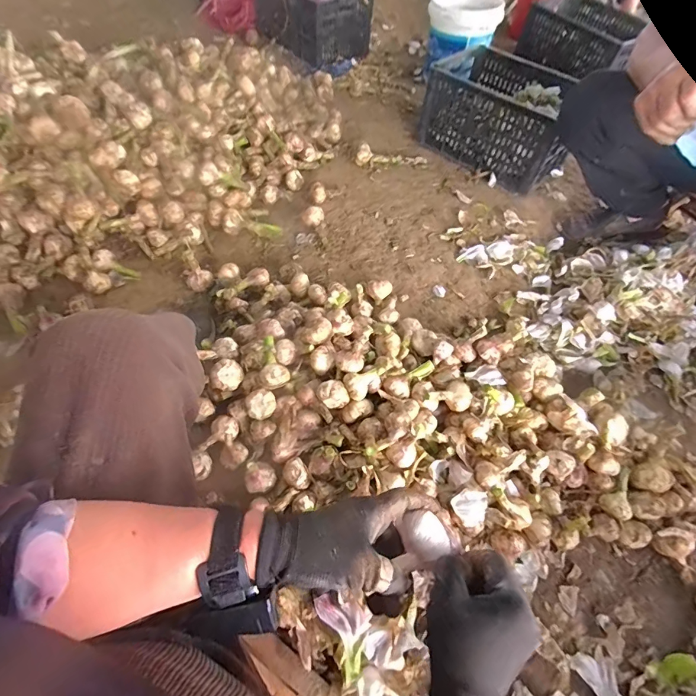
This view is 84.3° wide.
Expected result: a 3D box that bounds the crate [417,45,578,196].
[{"bbox_3d":[0.489,-0.734,1.223,0.335,0.208,0.454,-39,68,-24],"label":"crate"}]

